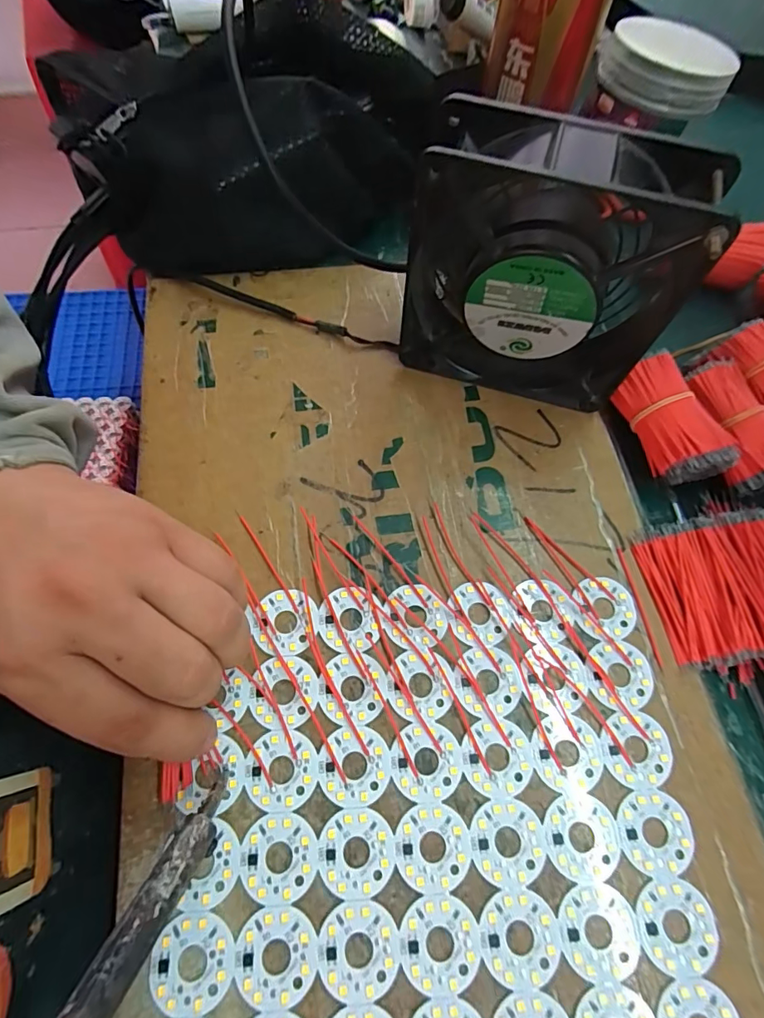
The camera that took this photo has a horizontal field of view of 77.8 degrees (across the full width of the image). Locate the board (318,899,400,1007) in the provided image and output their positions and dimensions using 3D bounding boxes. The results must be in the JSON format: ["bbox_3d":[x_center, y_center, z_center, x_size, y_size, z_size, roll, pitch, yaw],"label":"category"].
[{"bbox_3d":[-0.009,0.165,0.176,0.030,0.004,0.030,1,67,-2],"label":"board"}]

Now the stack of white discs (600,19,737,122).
[{"bbox_3d":[0.186,-0.295,0.314,0.084,0.021,0.069,17,68,5],"label":"stack of white discs"}]

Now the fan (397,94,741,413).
[{"bbox_3d":[0.072,-0.109,0.231,0.122,0.120,0.043,17,68,5],"label":"fan"}]

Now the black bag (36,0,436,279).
[{"bbox_3d":[-0.085,-0.230,0.297,0.225,0.078,0.137,-8,68,-6],"label":"black bag"}]

